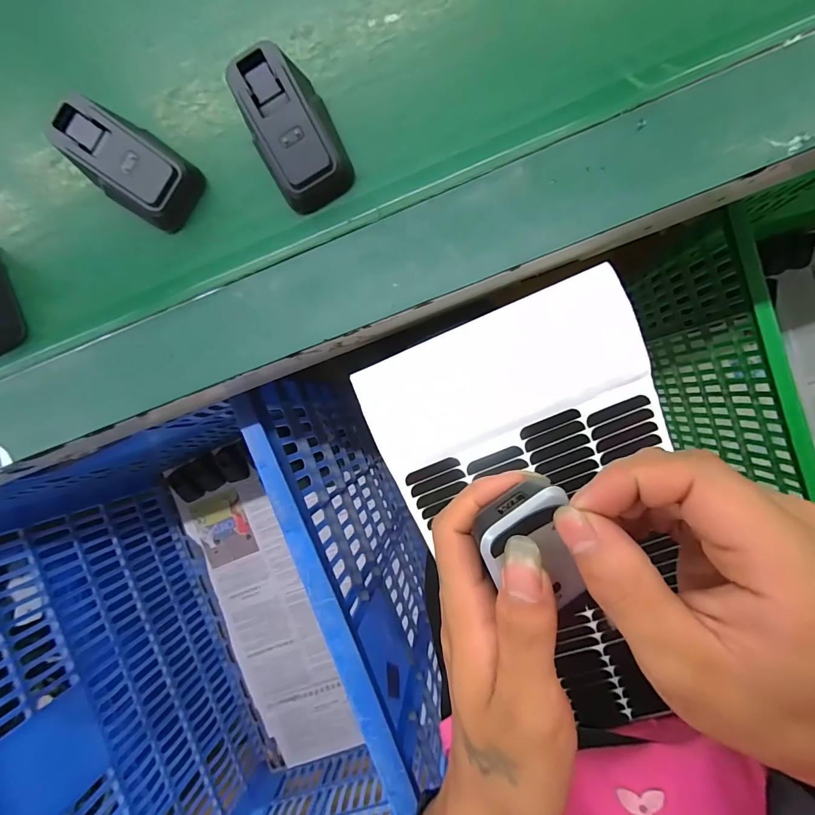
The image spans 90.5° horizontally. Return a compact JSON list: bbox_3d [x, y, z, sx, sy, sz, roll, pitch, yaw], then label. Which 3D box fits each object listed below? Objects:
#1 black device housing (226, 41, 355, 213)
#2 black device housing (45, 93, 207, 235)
[{"bbox_3d":[-0.061,-0.146,0.214,0.044,0.040,0.066,-22,89,8],"label":"black device housing"},{"bbox_3d":[-0.155,-0.137,0.227,0.063,0.040,0.048,34,96,6],"label":"black device housing"}]

